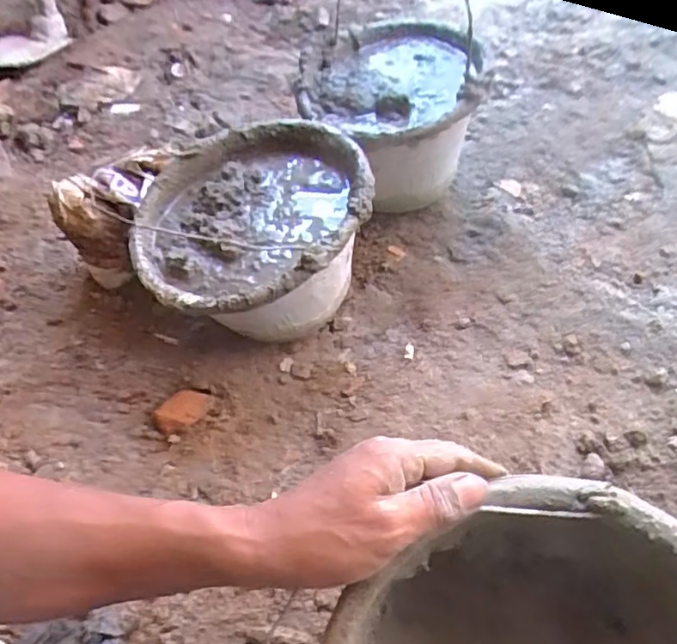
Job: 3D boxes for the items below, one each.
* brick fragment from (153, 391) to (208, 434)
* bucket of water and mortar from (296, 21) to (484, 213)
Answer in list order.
[{"bbox_3d":[-0.166,0.091,0.632,0.054,0.016,0.038,-27,52,-16],"label":"brick fragment"},{"bbox_3d":[0.063,-0.251,0.774,0.200,0.182,0.244,-4,49,3],"label":"bucket of water and mortar"}]

